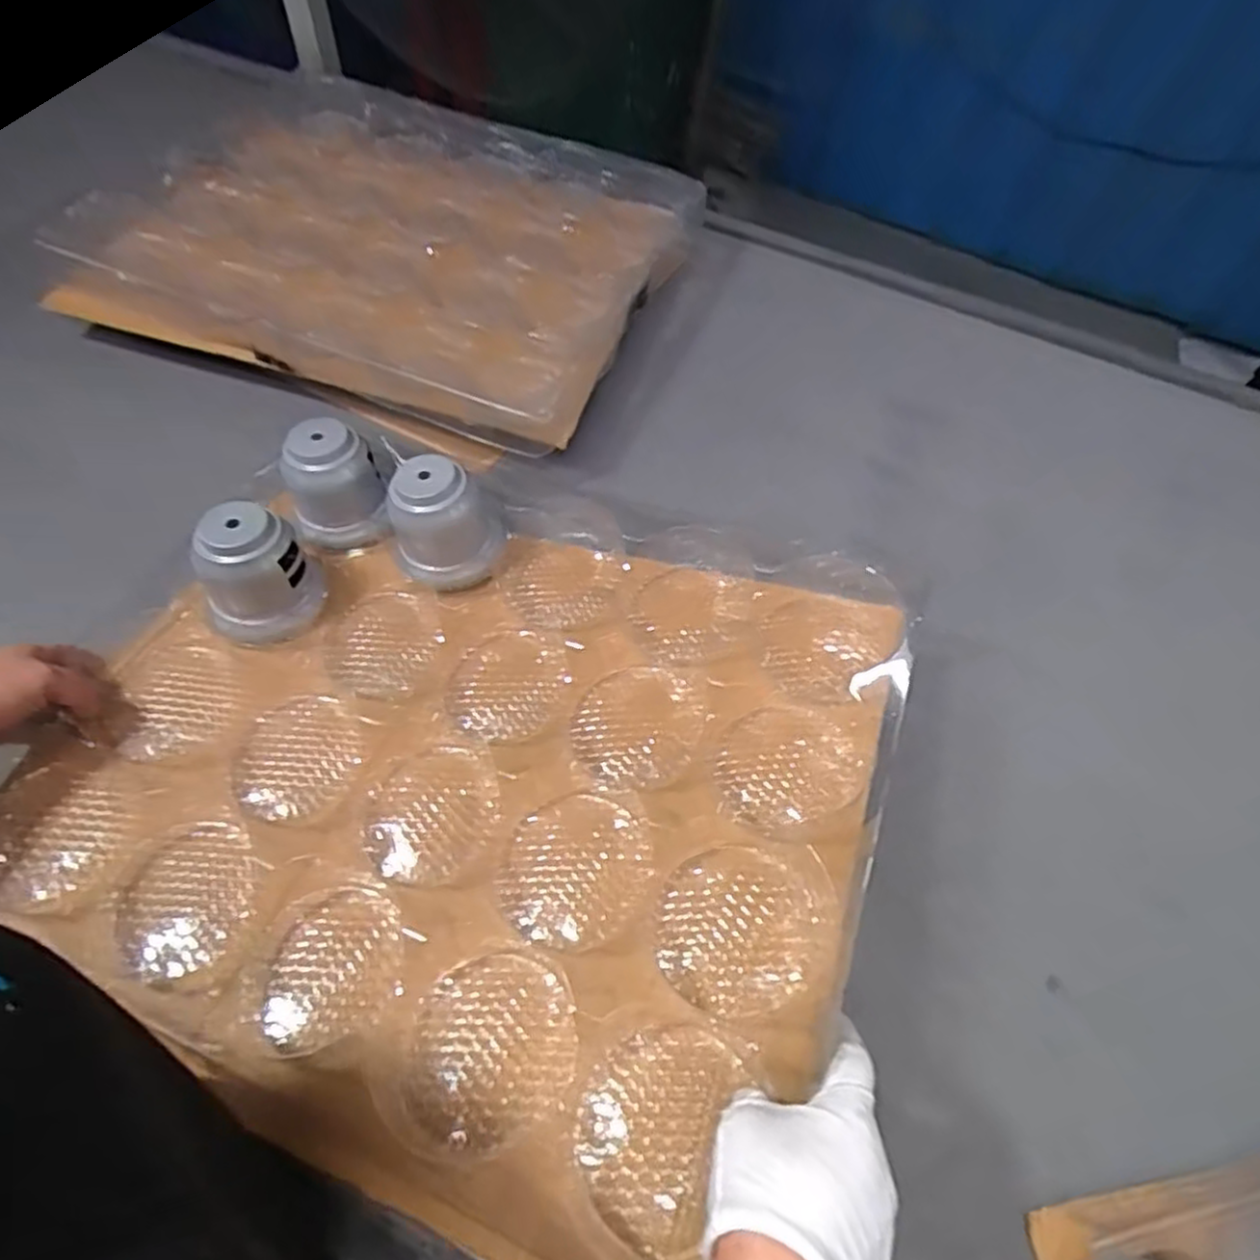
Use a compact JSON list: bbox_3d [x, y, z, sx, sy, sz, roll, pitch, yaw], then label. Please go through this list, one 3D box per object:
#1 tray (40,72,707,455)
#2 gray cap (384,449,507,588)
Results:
[{"bbox_3d":[-0.246,-0.416,0.751,0.557,0.067,0.449,18,56,9],"label":"tray"},{"bbox_3d":[-0.146,-0.083,0.567,0.087,0.073,0.083,1,63,-1],"label":"gray cap"}]

